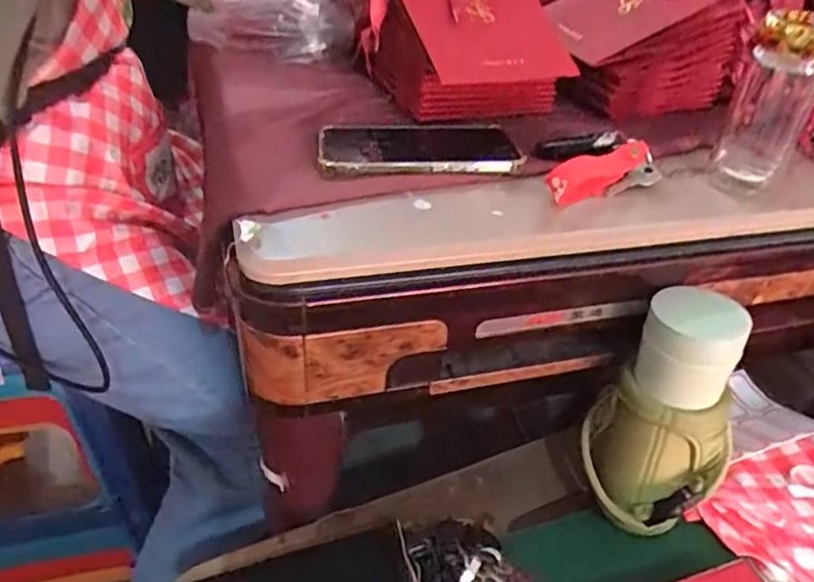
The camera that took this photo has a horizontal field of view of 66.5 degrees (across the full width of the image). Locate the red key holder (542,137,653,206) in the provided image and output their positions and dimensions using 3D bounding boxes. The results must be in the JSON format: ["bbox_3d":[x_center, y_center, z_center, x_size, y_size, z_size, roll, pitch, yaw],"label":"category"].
[{"bbox_3d":[0.147,-0.090,0.482,0.110,0.034,0.013,-19,44,-28],"label":"red key holder"}]

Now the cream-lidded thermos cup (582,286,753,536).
[{"bbox_3d":[0.205,0.109,0.506,0.107,0.223,0.077,21,41,22],"label":"cream-lidded thermos cup"}]

